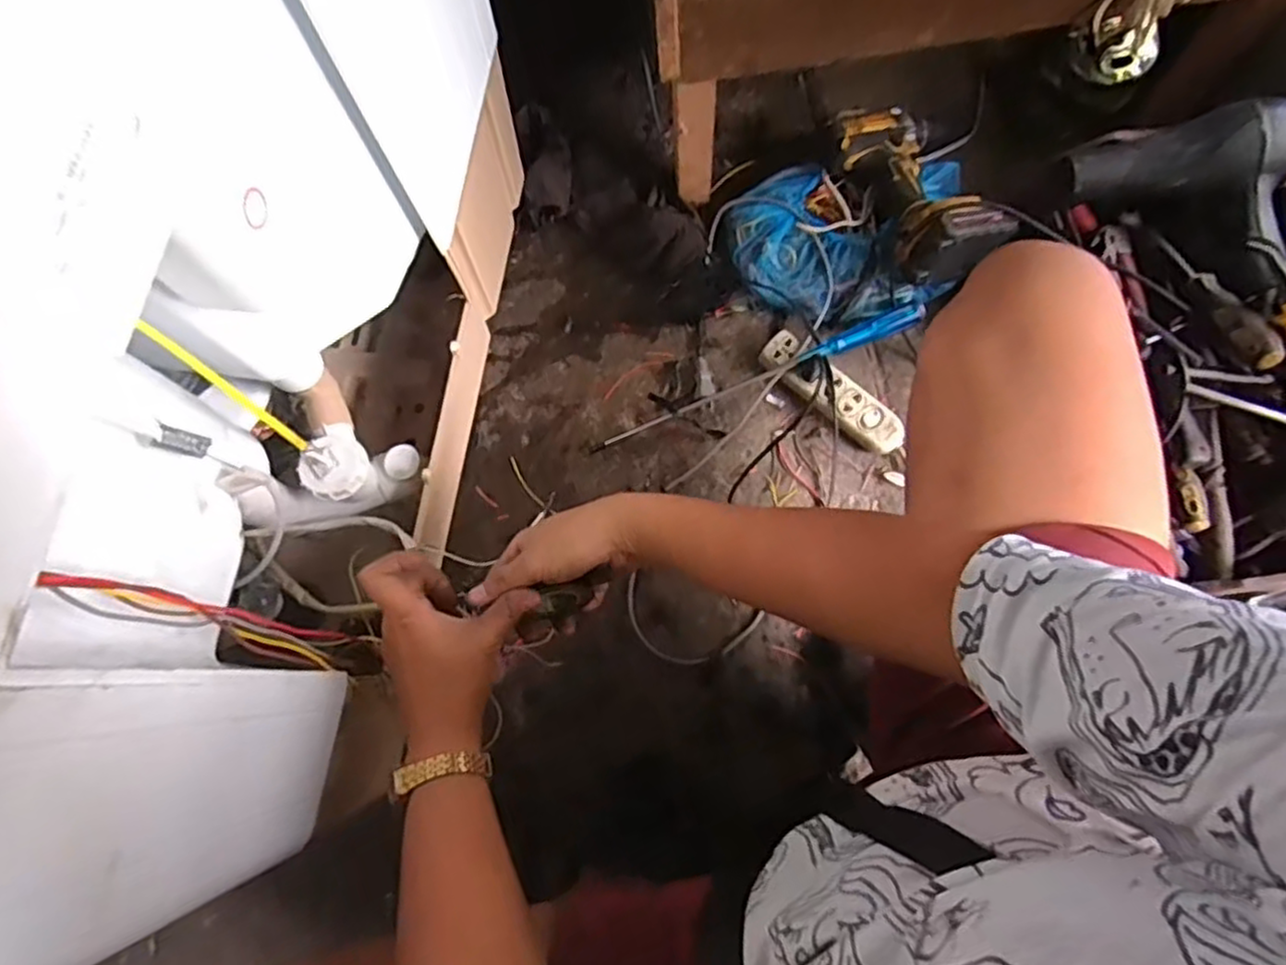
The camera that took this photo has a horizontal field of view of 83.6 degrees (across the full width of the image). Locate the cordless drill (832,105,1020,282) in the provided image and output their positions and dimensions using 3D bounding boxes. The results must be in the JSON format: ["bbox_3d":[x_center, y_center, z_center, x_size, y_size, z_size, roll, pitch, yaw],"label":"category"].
[{"bbox_3d":[0.301,-0.326,0.791,0.117,0.095,0.217,-23,76,-4],"label":"cordless drill"}]

